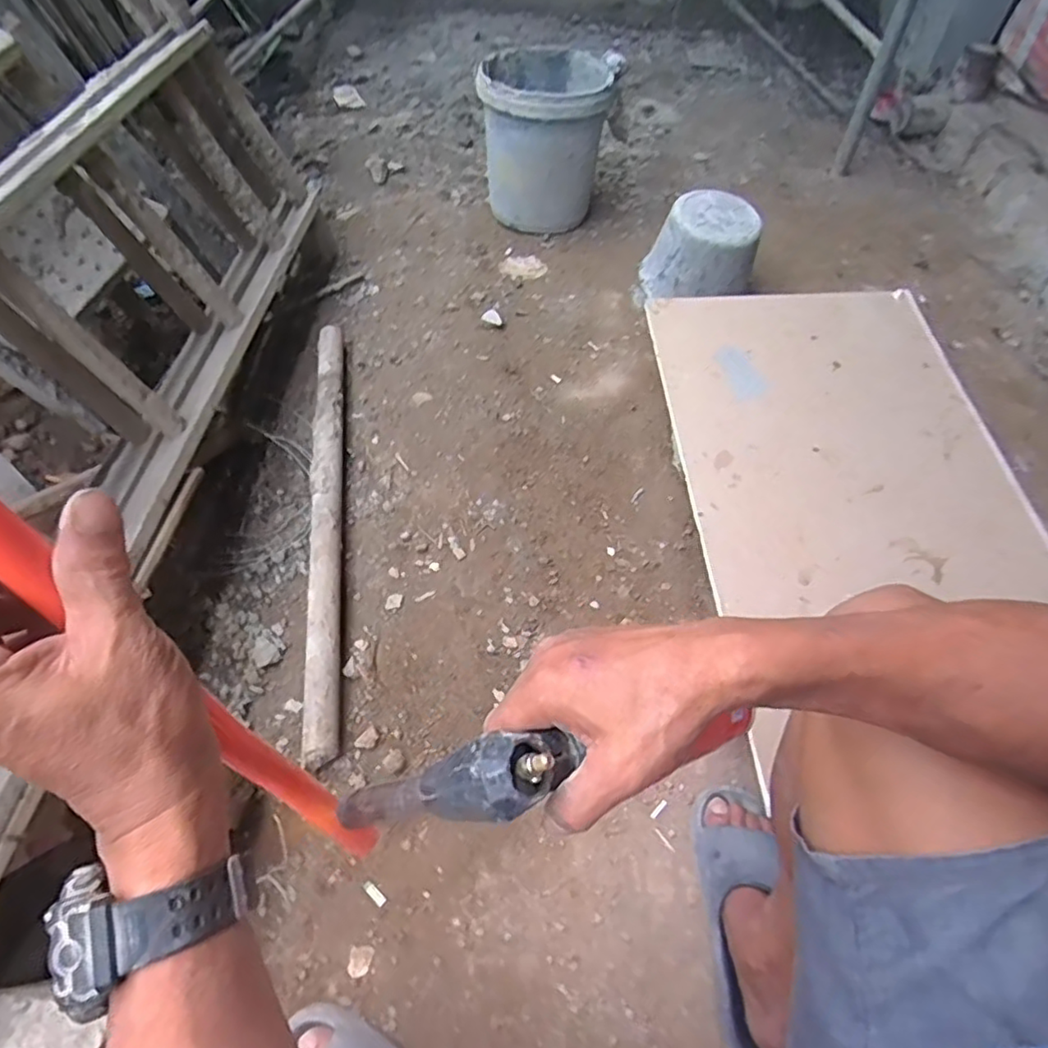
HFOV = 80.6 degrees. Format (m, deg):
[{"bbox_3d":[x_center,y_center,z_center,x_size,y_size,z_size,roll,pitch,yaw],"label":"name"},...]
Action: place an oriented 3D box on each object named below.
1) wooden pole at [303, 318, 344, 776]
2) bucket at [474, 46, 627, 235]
[{"bbox_3d":[-0.340,-0.035,1.071,0.057,0.057,0.869,-7,58,-4],"label":"wooden pole"},{"bbox_3d":[0.056,-0.946,1.533,0.309,0.303,0.307,12,55,7],"label":"bucket"}]

